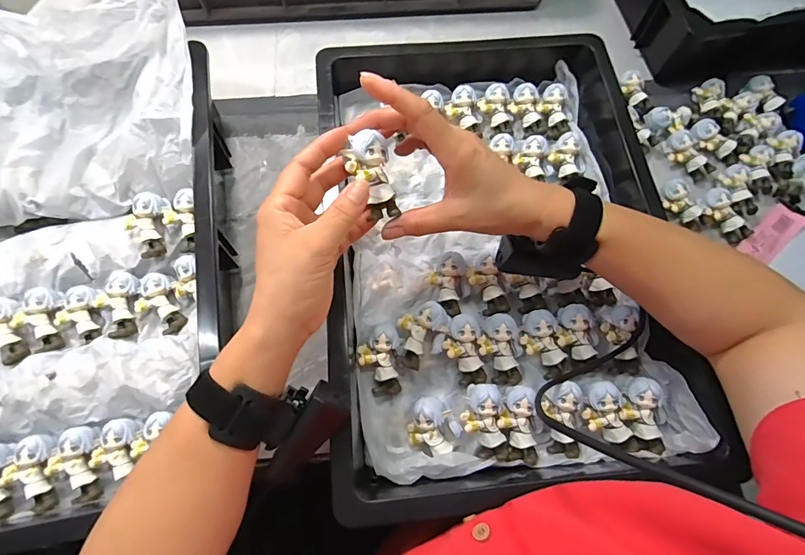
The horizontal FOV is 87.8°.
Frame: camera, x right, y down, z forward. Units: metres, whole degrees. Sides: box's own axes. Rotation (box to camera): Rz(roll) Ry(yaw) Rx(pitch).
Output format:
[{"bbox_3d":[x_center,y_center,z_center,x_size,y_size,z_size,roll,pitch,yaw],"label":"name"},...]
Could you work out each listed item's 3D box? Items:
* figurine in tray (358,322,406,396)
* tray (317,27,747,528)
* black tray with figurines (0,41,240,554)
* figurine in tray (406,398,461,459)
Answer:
[{"bbox_3d":[-0.019,0.073,0.368,0.037,0.027,0.056,0,70,-2],"label":"figurine in tray"},{"bbox_3d":[0.078,-0.041,0.393,0.297,0.067,0.454,-4,71,-3],"label":"tray"},{"bbox_3d":[-0.310,-0.012,0.364,0.304,0.109,0.400,-10,71,-5],"label":"black tray with figurines"},{"bbox_3d":[0.025,0.124,0.348,0.040,0.027,0.046,-32,75,-12],"label":"figurine in tray"}]

